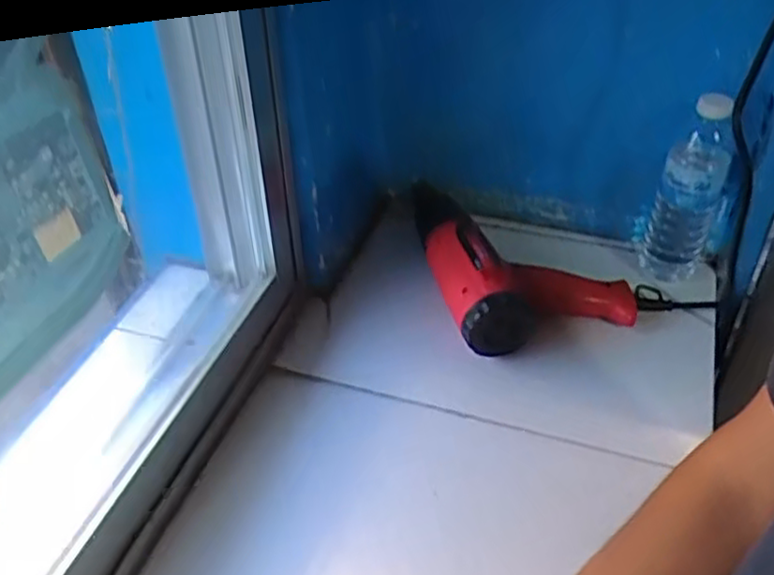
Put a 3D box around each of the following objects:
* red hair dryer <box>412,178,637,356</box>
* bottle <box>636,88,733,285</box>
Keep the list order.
[{"bbox_3d":[0.140,-0.028,0.784,0.194,0.070,0.195,-13,43,-13],"label":"red hair dryer"},{"bbox_3d":[0.310,-0.099,0.757,0.066,0.199,0.063,15,44,18],"label":"bottle"}]

